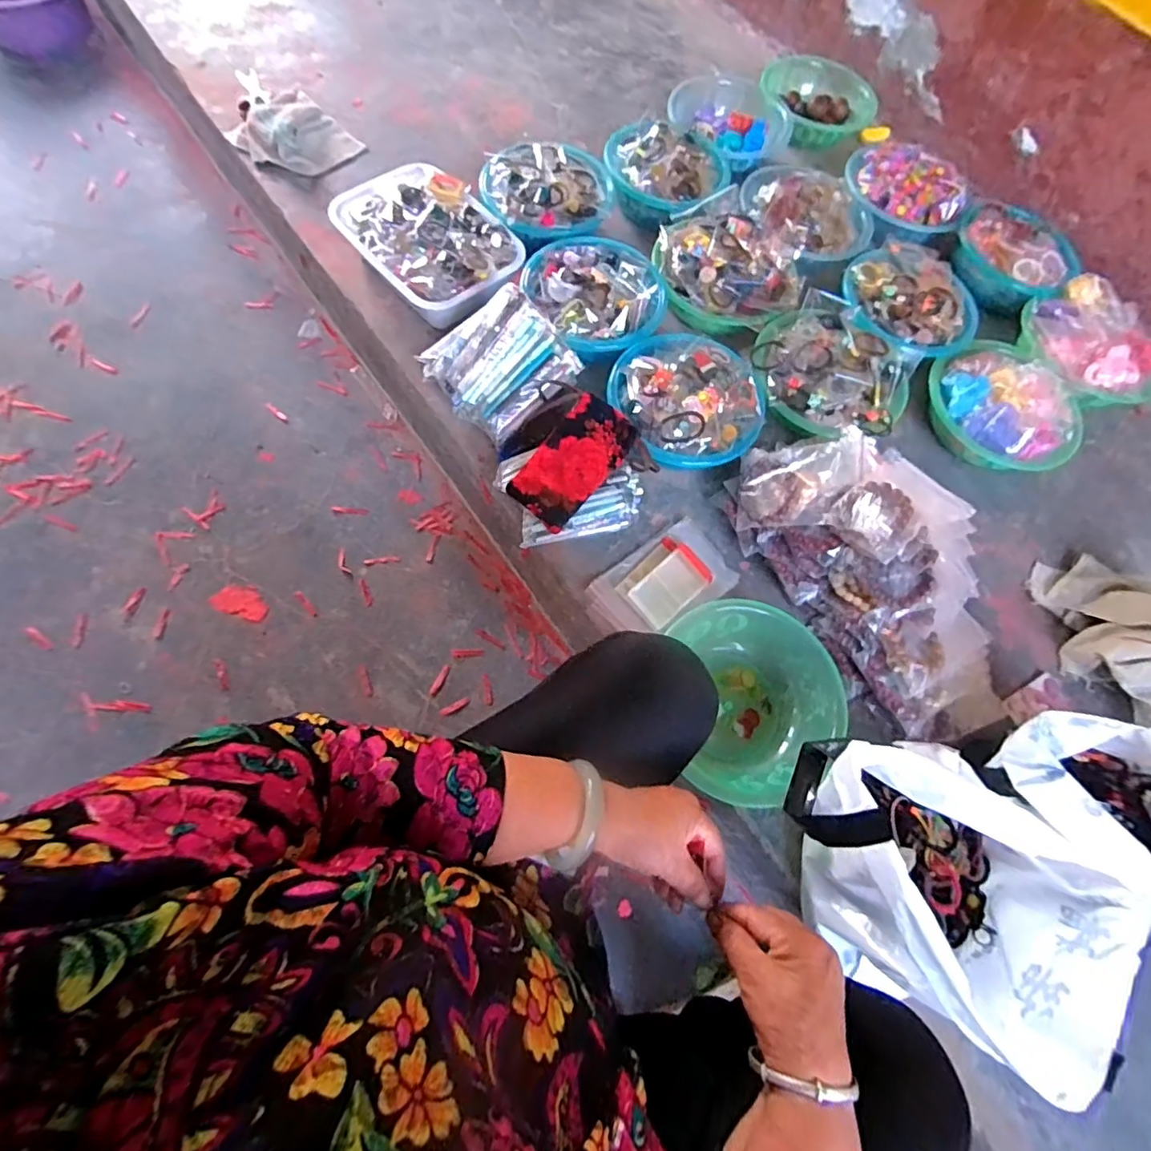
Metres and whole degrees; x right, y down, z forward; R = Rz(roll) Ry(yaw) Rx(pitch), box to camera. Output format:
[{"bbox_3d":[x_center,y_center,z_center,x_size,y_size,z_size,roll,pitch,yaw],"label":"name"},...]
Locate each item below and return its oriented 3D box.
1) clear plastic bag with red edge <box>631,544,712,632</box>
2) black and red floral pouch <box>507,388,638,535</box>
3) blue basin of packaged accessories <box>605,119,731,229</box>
[{"bbox_3d":[0.131,0.013,0.768,0.114,0.012,0.067,-43,97,-13],"label":"clear plastic bag with red edge"},{"bbox_3d":[-0.002,-0.150,0.749,0.094,0.022,0.175,38,83,-5],"label":"black and red floral pouch"},{"bbox_3d":[0.160,-0.708,1.006,0.210,0.090,0.197,2,68,-6],"label":"blue basin of packaged accessories"}]

